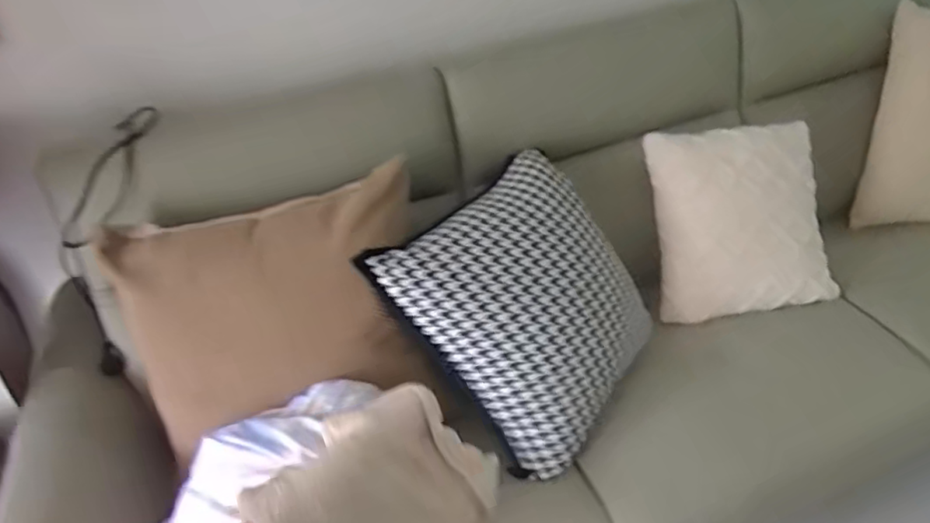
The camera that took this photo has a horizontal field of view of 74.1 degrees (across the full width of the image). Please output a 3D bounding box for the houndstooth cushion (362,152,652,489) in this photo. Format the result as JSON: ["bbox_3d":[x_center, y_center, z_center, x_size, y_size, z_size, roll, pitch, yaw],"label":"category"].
[{"bbox_3d":[0.133,0.085,1.122,0.442,0.480,0.097,-36,5,-24],"label":"houndstooth cushion"}]

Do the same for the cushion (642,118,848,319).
[{"bbox_3d":[0.591,-0.086,1.309,0.361,0.399,0.095,-6,6,14],"label":"cushion"}]

